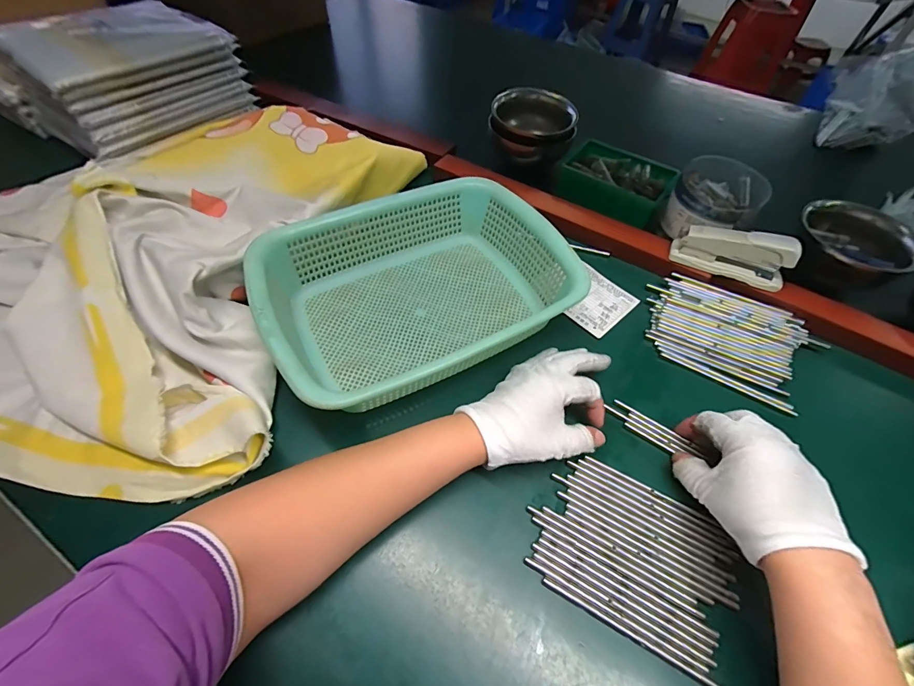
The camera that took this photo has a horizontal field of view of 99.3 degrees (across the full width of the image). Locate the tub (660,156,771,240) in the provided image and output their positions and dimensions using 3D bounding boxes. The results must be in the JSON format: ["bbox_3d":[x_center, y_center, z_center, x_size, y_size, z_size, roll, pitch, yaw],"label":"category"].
[{"bbox_3d":[0.321,-0.167,0.493,0.104,0.084,0.102,16,56,7],"label":"tub"}]

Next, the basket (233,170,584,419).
[{"bbox_3d":[-0.038,-0.053,0.406,0.293,0.092,0.219,-25,61,-19],"label":"basket"}]

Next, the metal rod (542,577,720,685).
[{"bbox_3d":[0.124,0.207,0.275,0.133,0.005,0.005,27,58,14],"label":"metal rod"}]

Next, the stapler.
[{"bbox_3d":[0.320,-0.102,0.453,0.120,0.059,0.030,24,57,12],"label":"stapler"}]

